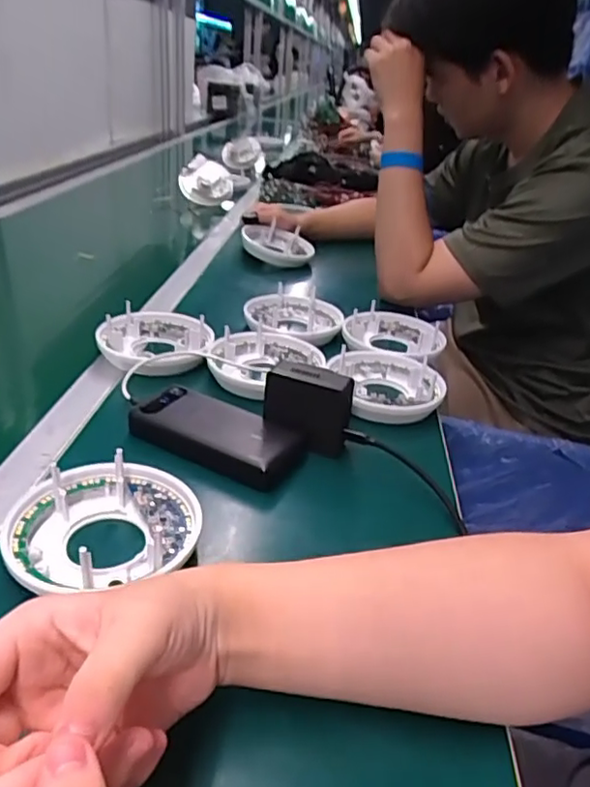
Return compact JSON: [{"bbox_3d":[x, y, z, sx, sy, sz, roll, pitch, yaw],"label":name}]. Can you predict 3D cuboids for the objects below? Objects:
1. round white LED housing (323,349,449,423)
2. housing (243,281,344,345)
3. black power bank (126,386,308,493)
[{"bbox_3d":[0.103,-0.013,0.679,0.111,0.031,0.120,5,29,-3],"label":"round white LED housing"},{"bbox_3d":[-0.004,-0.102,0.814,0.131,0.030,0.129,5,29,-3],"label":"housing"},{"bbox_3d":[-0.074,0.037,0.559,0.164,0.030,0.071,20,32,22],"label":"black power bank"}]

